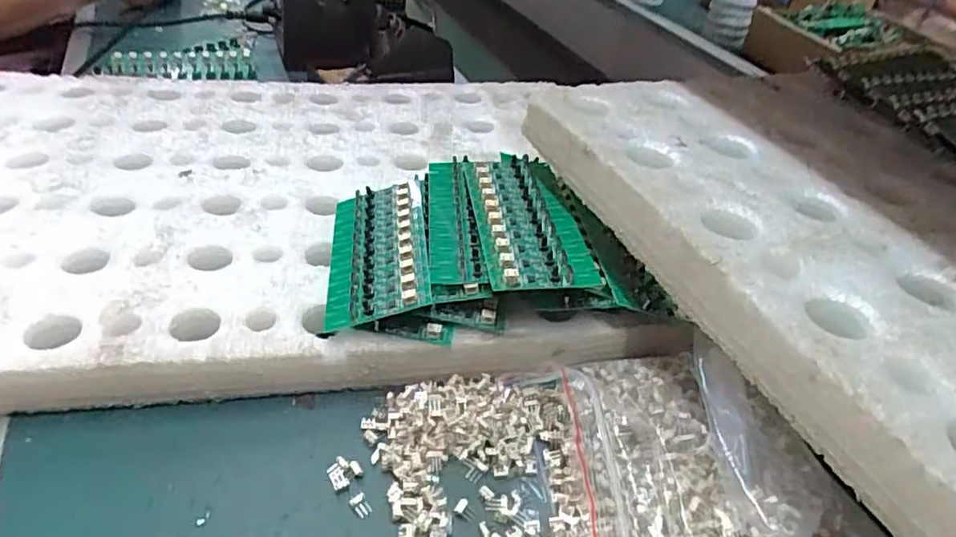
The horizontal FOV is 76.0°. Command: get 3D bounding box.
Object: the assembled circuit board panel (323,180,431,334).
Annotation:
[{"bbox_3d":[-0.064,-0.015,0.390,0.064,0.006,0.130,-17,41,7],"label":"assembled circuit board panel"}]

